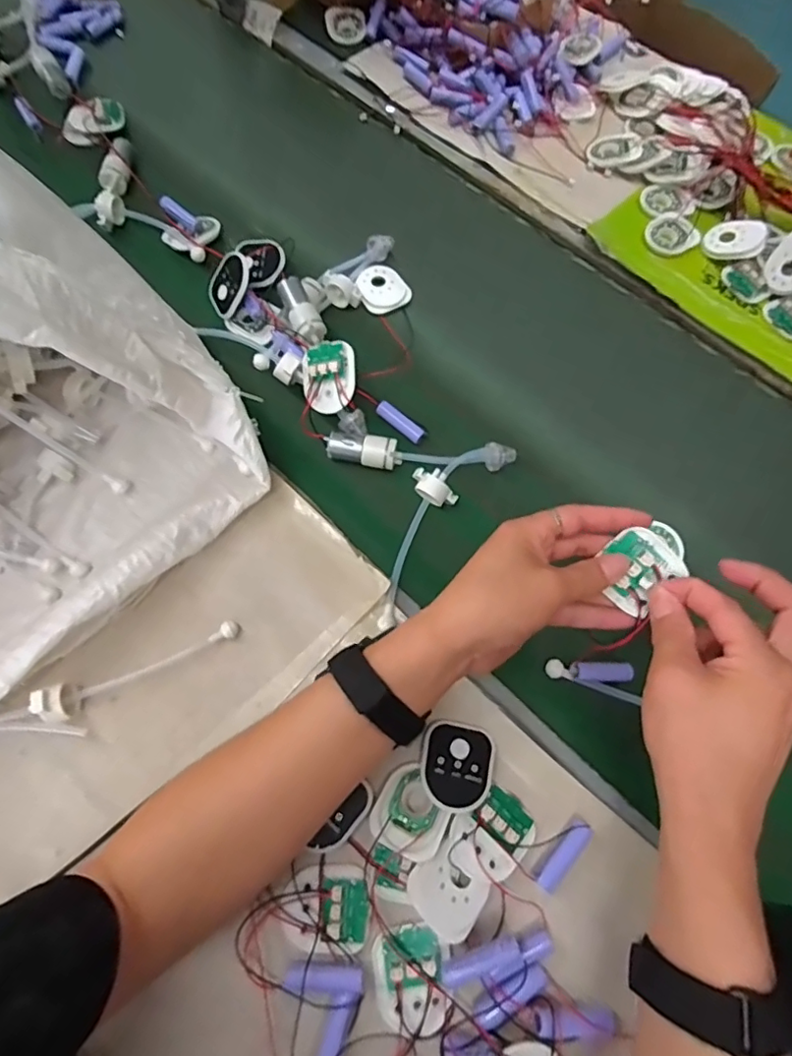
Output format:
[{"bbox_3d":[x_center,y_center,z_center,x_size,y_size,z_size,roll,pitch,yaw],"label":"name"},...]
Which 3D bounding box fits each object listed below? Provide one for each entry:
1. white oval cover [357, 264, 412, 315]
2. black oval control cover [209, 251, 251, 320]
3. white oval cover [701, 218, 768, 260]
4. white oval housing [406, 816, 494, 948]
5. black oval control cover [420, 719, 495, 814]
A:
[{"bbox_3d":[-0.014,-0.245,0.561,0.050,0.013,0.054,-24,70,-9],"label":"white oval cover"},{"bbox_3d":[-0.161,-0.235,0.533,0.016,0.056,0.049,-6,55,-51],"label":"black oval control cover"},{"bbox_3d":[0.351,-0.299,0.573,0.060,0.009,0.048,2,76,15],"label":"white oval cover"},{"bbox_3d":[0.039,0.227,0.355,0.047,0.004,0.059,40,74,14],"label":"white oval housing"},{"bbox_3d":[0.042,0.165,0.382,0.048,0.012,0.055,11,69,4],"label":"black oval control cover"}]

